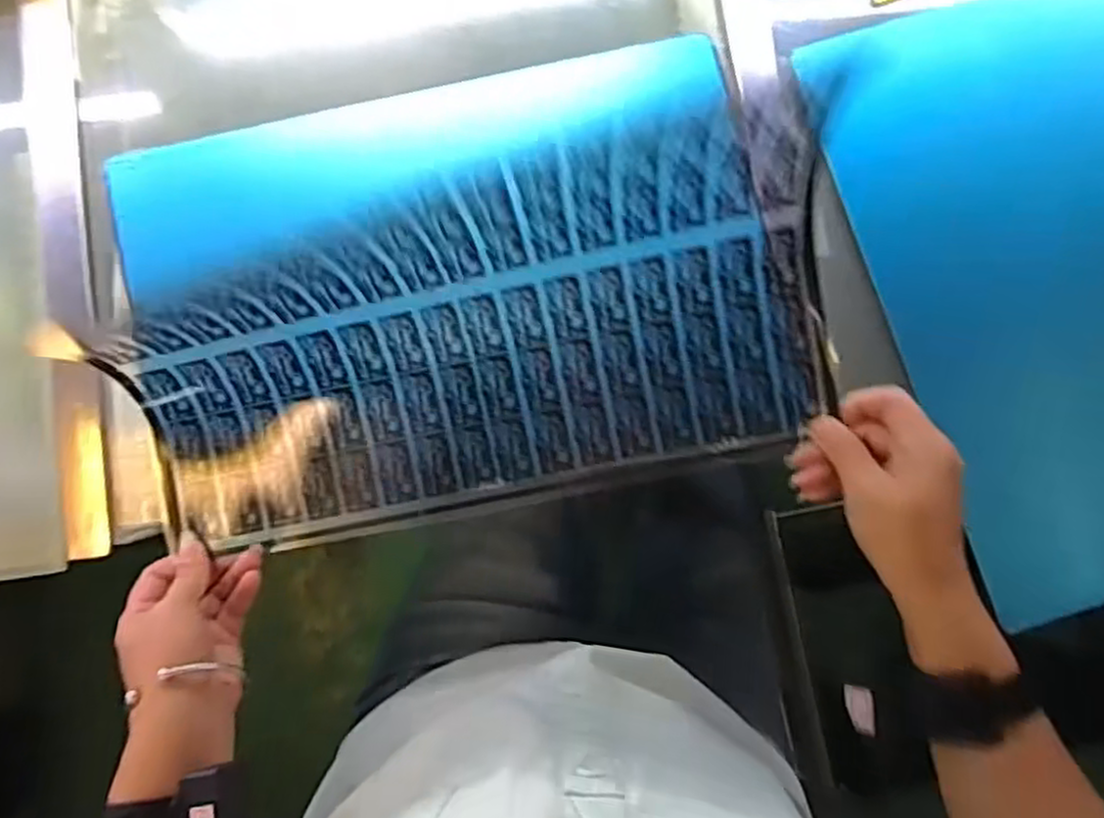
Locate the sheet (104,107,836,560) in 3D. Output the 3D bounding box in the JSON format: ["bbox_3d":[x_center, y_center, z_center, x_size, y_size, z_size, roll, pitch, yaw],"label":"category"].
[{"bbox_3d":[-0.050,-0.038,0.456,0.429,0.036,0.203,-13,110,3],"label":"sheet"}]

